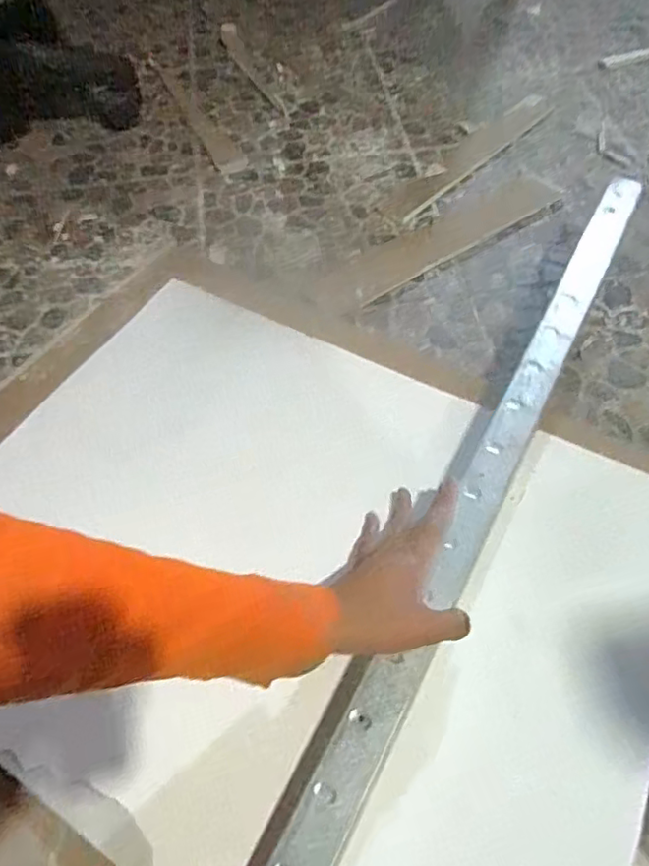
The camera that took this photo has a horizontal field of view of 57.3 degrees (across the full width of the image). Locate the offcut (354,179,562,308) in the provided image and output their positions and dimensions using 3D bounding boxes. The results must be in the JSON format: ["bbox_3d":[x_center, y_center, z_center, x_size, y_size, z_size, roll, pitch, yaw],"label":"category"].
[{"bbox_3d":[0.176,-0.270,0.804,0.348,0.015,0.077,-29,59,-16],"label":"offcut"}]

